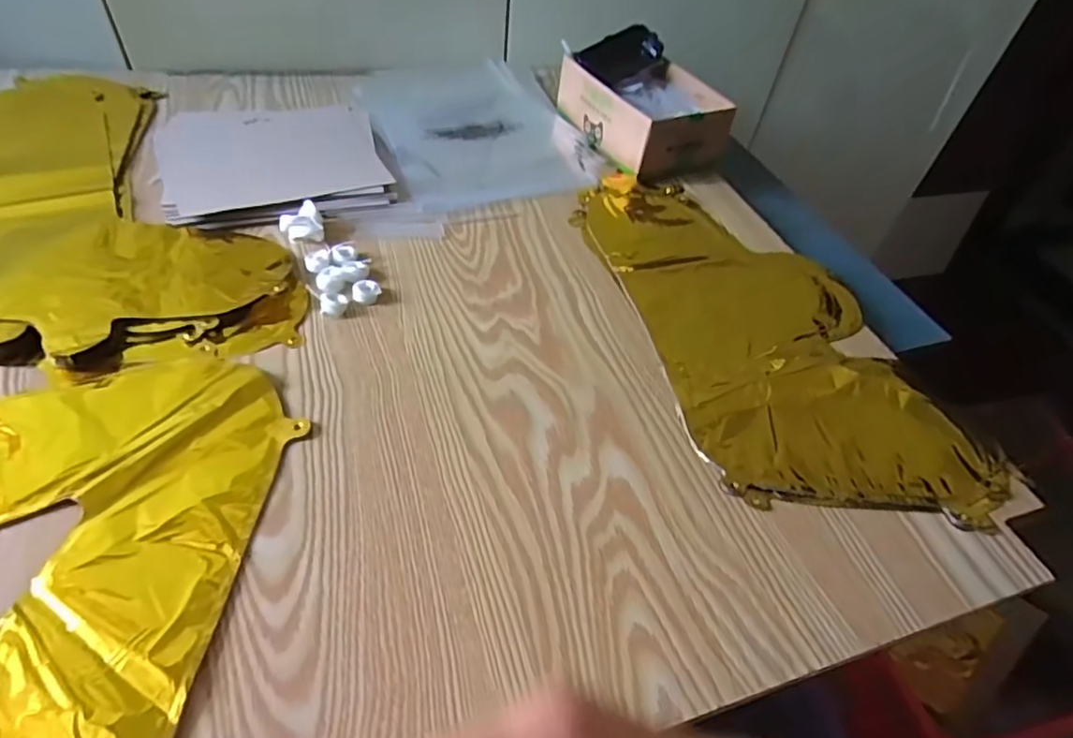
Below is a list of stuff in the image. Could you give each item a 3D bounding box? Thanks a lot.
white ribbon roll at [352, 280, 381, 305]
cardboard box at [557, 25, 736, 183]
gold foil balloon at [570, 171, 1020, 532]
[{"bbox_3d":[-0.139,-0.064,0.491,0.022,0.010,0.024,3,48,-4],"label":"white ribbon roll"},{"bbox_3d":[0.127,-0.303,0.689,0.134,0.073,0.186,-17,52,-21],"label":"cardboard box"},{"bbox_3d":[0.189,-0.051,0.520,0.215,0.013,0.411,-8,49,-14],"label":"gold foil balloon"}]

